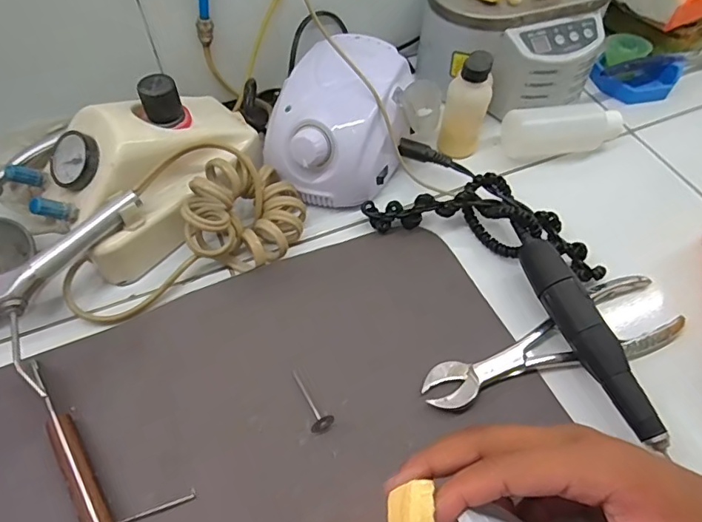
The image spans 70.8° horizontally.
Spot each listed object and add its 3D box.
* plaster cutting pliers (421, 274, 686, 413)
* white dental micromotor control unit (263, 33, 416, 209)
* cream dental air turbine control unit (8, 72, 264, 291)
[{"bbox_3d":[0.140,0.060,0.342,0.192,0.011,0.056,-19,58,-14],"label":"plaster cutting pliers"},{"bbox_3d":[-0.006,-0.121,0.422,0.101,0.085,0.138,22,58,13],"label":"white dental micromotor control unit"},{"bbox_3d":[-0.148,-0.071,0.381,0.093,0.088,0.171,37,62,22],"label":"cream dental air turbine control unit"}]

